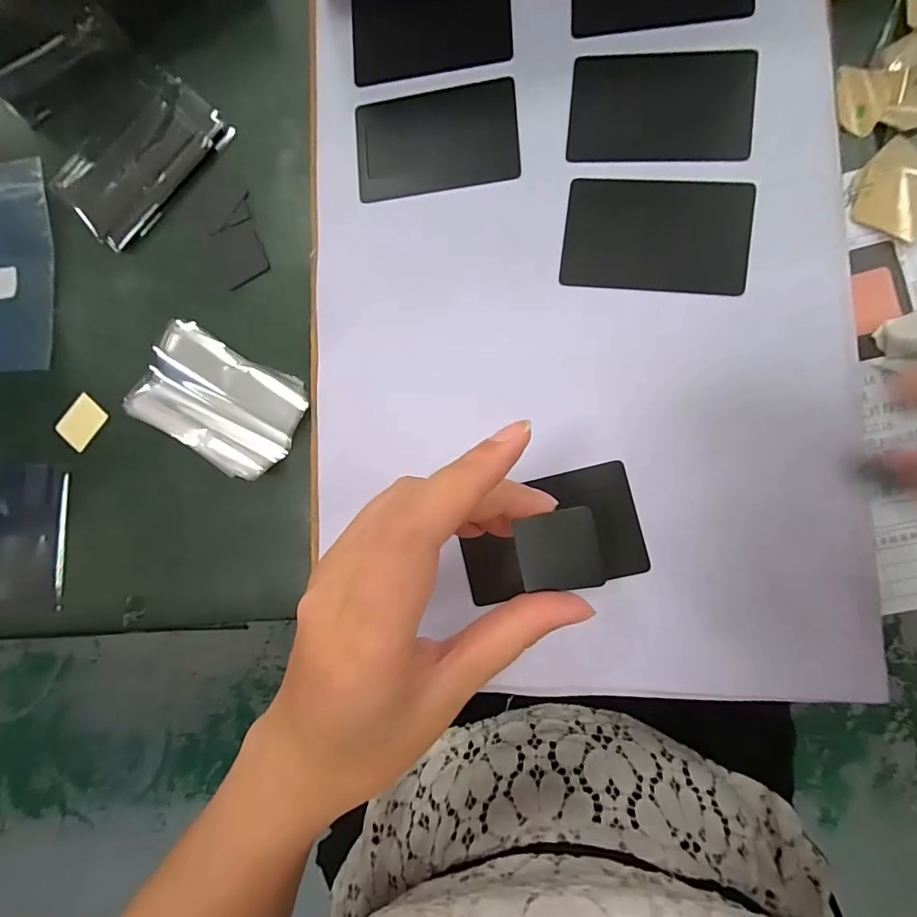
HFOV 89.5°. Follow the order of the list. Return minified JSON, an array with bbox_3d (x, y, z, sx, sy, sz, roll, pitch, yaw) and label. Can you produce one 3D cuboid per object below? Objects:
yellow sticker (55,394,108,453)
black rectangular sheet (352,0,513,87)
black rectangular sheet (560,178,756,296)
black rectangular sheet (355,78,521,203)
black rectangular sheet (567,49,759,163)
[{"bbox_3d":[-0.230,-0.022,0.282,0.022,0.004,0.029,40,93,8],"label":"yellow sticker"},{"bbox_3d":[-0.015,-0.228,0.243,0.083,0.004,0.051,-3,87,8],"label":"black rectangular sheet"},{"bbox_3d":[0.095,-0.109,0.224,0.084,0.005,0.054,7,88,9],"label":"black rectangular sheet"},{"bbox_3d":[-0.012,-0.166,0.242,0.084,0.004,0.053,-5,86,8],"label":"black rectangular sheet"},{"bbox_3d":[0.098,-0.172,0.226,0.083,0.005,0.054,5,88,8],"label":"black rectangular sheet"}]

